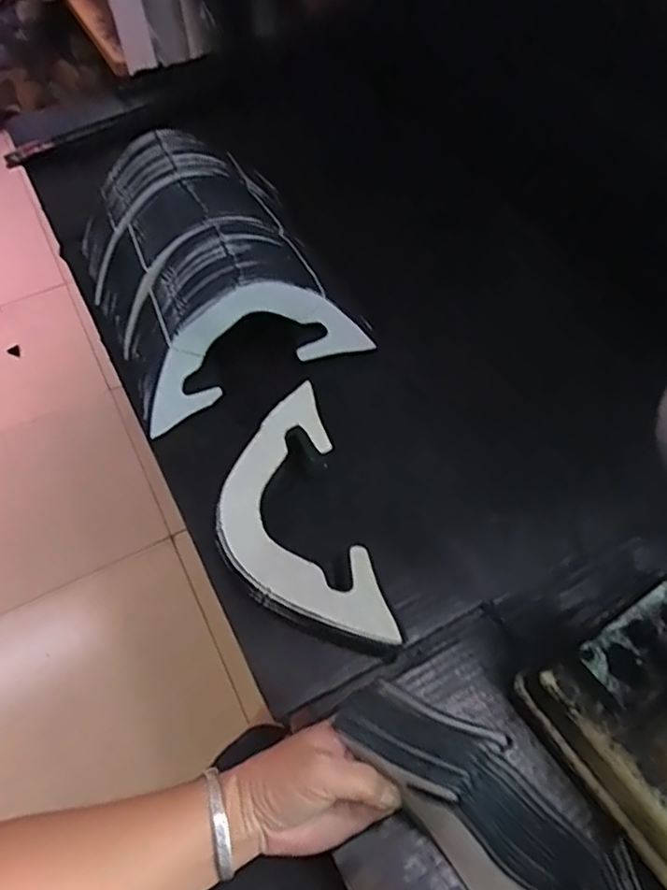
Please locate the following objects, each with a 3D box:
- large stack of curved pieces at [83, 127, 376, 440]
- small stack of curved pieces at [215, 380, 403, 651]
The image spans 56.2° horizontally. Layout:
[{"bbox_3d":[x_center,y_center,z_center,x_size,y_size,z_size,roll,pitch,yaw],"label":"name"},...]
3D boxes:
[{"bbox_3d":[-0.153,-0.214,0.715,0.252,0.115,0.345,-24,57,-13],"label":"large stack of curved pieces"},{"bbox_3d":[-0.041,0.070,0.553,0.116,0.028,0.253,-15,54,-7],"label":"small stack of curved pieces"}]

